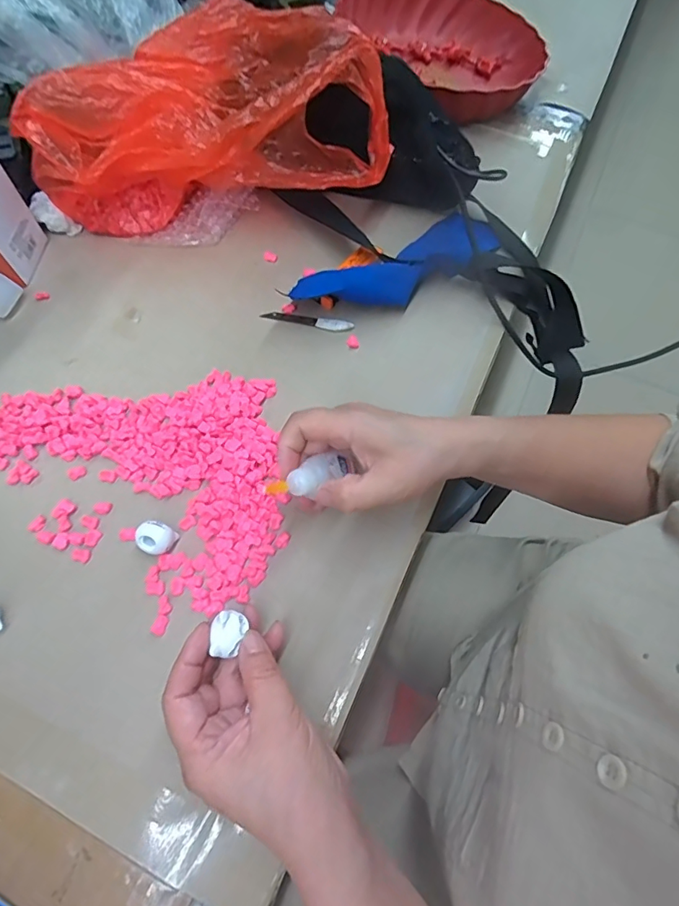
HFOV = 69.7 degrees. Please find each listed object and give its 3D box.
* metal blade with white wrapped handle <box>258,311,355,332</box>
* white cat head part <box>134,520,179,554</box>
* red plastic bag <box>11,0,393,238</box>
[{"bbox_3d":[-0.028,-0.116,0.430,0.081,0.004,0.013,9,65,6],"label":"metal blade with white wrapped handle"},{"bbox_3d":[-0.127,0.059,0.338,0.023,0.016,0.021,0,64,1],"label":"white cat head part"},{"bbox_3d":[-0.114,-0.292,0.440,0.299,0.137,0.131,-5,64,-1],"label":"red plastic bag"}]

